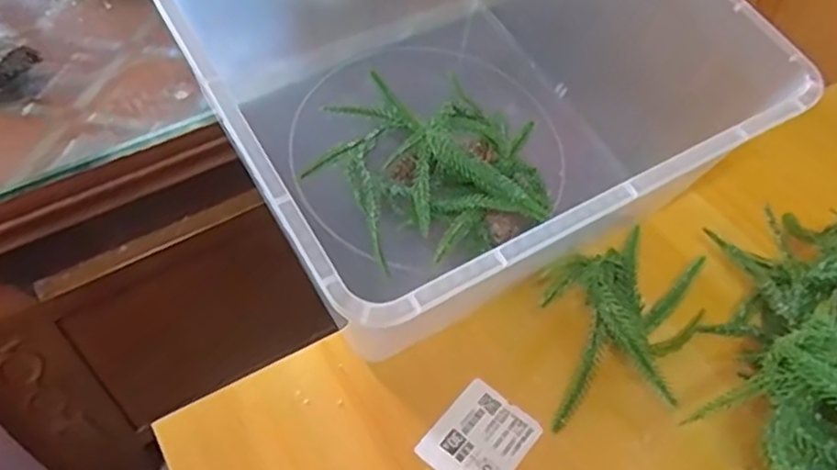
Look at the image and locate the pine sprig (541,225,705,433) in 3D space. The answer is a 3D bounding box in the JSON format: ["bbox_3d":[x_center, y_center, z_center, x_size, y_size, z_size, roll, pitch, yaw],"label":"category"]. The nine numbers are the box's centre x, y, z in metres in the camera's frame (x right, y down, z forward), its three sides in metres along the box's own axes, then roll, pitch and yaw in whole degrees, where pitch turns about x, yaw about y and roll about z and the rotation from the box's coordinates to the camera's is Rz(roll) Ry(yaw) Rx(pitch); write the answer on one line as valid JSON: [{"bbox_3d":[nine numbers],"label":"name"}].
[{"bbox_3d":[0.119,0.047,0.409,0.090,0.046,0.145,26,56,17],"label":"pine sprig"}]

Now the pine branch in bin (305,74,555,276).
[{"bbox_3d":[0.005,-0.049,0.453,0.146,0.041,0.139,-4,53,-5],"label":"pine branch in bin"}]

